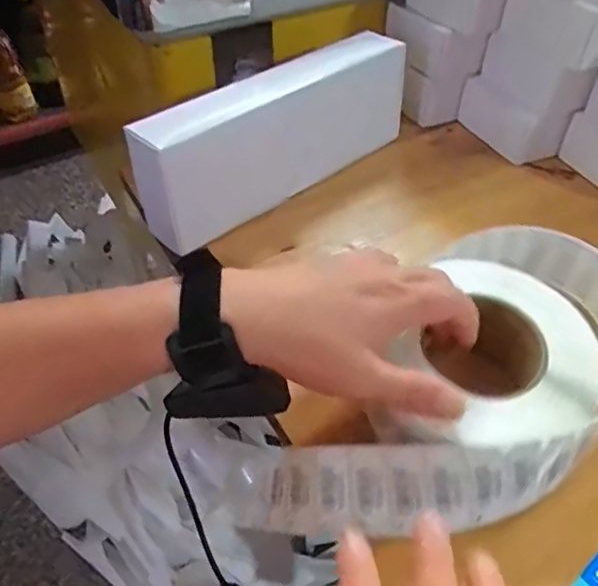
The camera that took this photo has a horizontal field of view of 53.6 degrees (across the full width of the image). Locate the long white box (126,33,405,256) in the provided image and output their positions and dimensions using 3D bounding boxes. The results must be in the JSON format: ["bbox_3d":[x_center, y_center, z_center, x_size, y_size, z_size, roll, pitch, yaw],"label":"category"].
[{"bbox_3d":[-0.017,-0.141,0.524,0.275,0.105,0.054,-32,54,-30],"label":"long white box"}]

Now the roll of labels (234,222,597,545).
[{"bbox_3d":[0.106,0.055,0.369,0.292,0.069,0.144,-39,57,-21],"label":"roll of labels"}]

